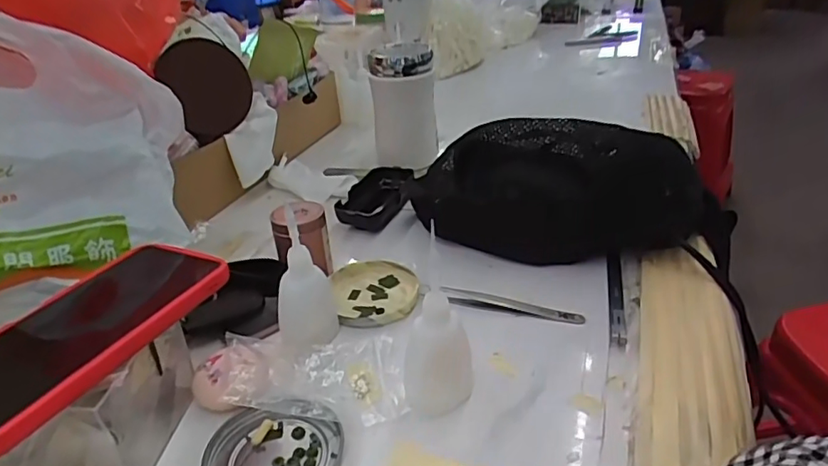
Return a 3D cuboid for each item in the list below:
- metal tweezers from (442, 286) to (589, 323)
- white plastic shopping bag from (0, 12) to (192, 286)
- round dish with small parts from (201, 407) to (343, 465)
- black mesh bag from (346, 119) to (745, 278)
[{"bbox_3d":[0.075,0.057,0.439,0.109,0.007,0.012,8,32,19],"label":"metal tweezers"},{"bbox_3d":[-0.290,-0.070,0.441,0.186,0.173,0.129,-13,30,-14],"label":"white plastic shopping bag"},{"bbox_3d":[-0.083,0.131,0.326,0.077,0.013,0.066,7,31,17],"label":"round dish with small parts"},{"bbox_3d":[0.095,-0.046,0.511,0.365,0.109,0.134,10,32,22],"label":"black mesh bag"}]

